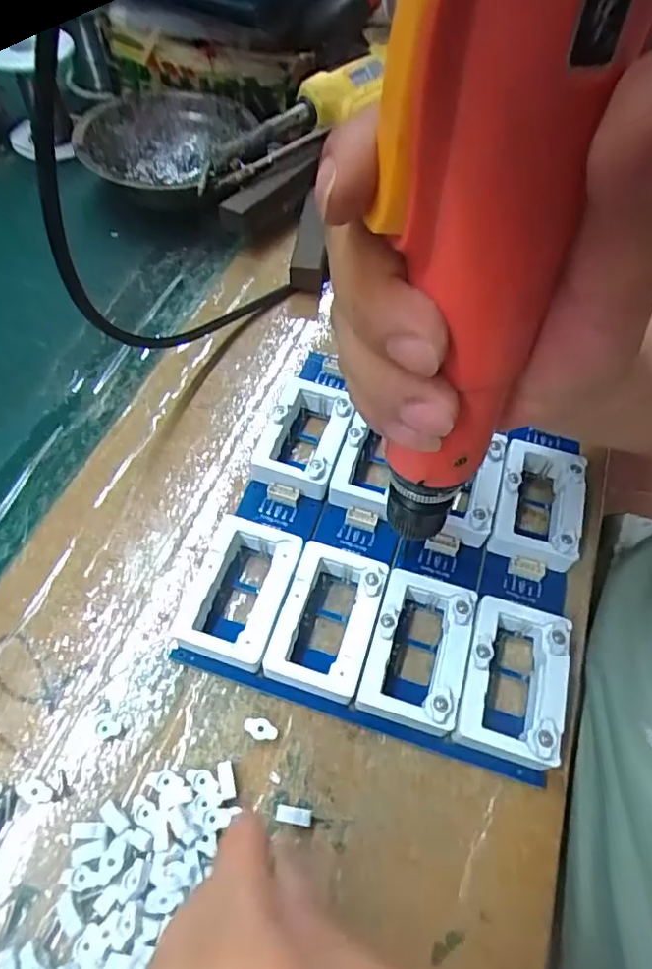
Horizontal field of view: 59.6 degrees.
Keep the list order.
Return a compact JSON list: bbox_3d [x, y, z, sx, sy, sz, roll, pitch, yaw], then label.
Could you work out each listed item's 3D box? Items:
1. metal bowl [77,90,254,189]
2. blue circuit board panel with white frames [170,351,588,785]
[{"bbox_3d":[-0.116,-0.249,0.424,0.121,0.045,0.121,1,58,-2],"label":"metal bowl"},{"bbox_3d":[0.034,0.026,0.270,0.158,0.025,0.162,17,59,7],"label":"blue circuit board panel with white frames"}]

